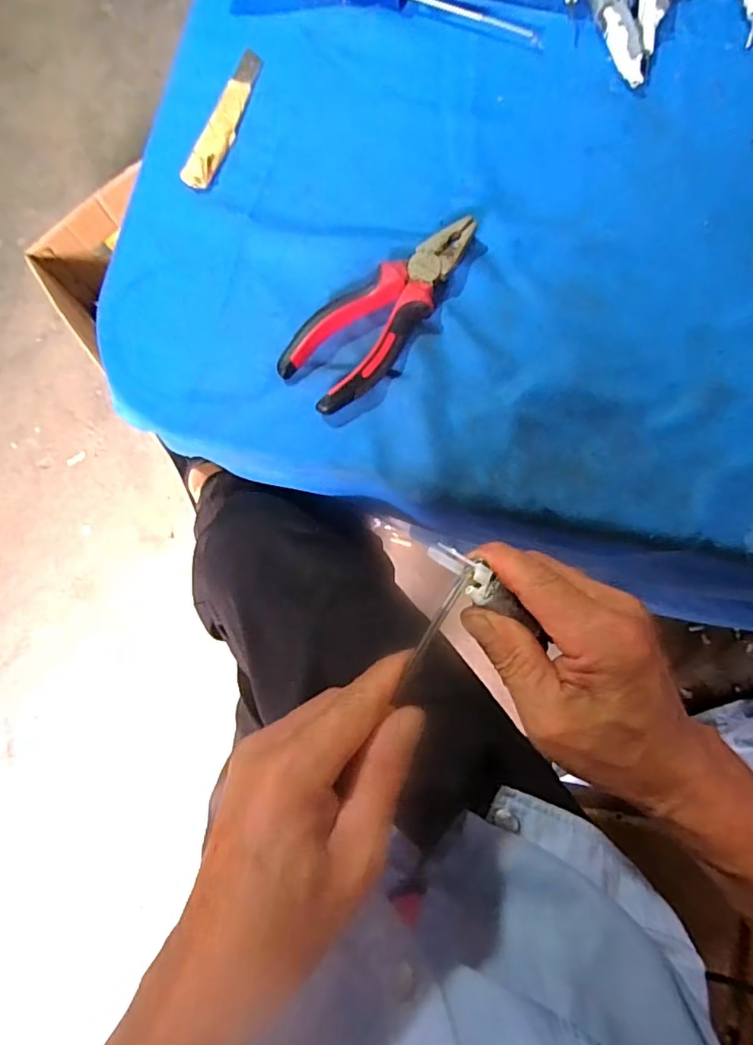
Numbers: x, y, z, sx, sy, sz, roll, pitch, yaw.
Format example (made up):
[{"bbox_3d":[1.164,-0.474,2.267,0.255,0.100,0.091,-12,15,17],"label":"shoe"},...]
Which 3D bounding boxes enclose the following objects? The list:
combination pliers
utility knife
[{"bbox_3d":[0.005,-0.140,0.358,0.060,0.019,0.152,43,86,9],"label":"combination pliers"},{"bbox_3d":[-0.110,-0.295,0.401,0.024,0.006,0.116,22,83,7],"label":"utility knife"}]

